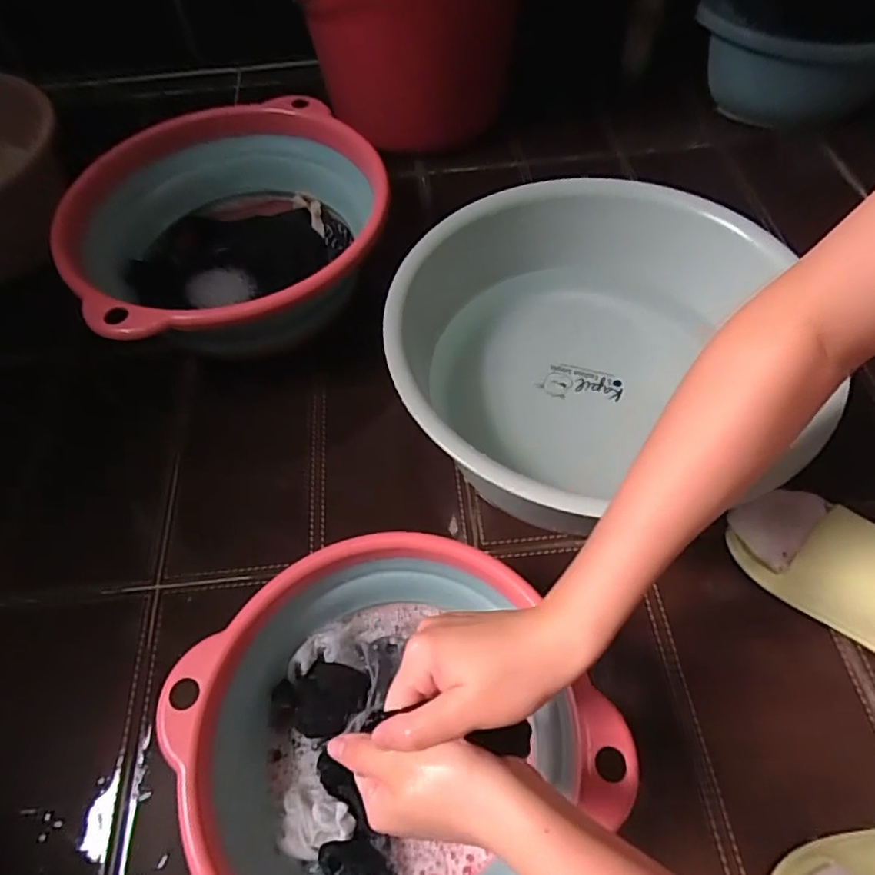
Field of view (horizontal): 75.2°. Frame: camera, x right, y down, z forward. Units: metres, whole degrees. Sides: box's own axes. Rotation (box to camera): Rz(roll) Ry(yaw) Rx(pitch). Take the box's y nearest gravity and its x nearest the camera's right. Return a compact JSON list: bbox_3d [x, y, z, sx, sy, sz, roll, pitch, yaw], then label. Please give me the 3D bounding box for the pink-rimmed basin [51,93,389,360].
[{"bbox_3d":[-0.228,-0.233,0.656,0.314,0.124,0.345,0,60,0],"label":"pink-rimmed basin"}]

